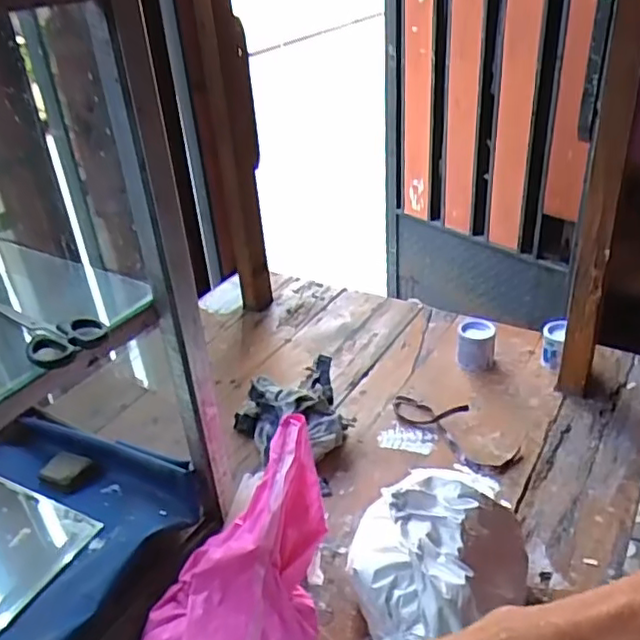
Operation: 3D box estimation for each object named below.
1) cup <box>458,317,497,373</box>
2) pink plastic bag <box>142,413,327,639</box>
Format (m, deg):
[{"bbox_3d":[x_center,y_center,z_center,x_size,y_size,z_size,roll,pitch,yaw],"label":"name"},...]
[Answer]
[{"bbox_3d":[0.239,0.039,0.963,0.056,0.058,0.065,4,34,13],"label":"cup"},{"bbox_3d":[-0.070,0.248,0.613,0.151,0.084,0.311,11,66,23],"label":"pink plastic bag"}]

